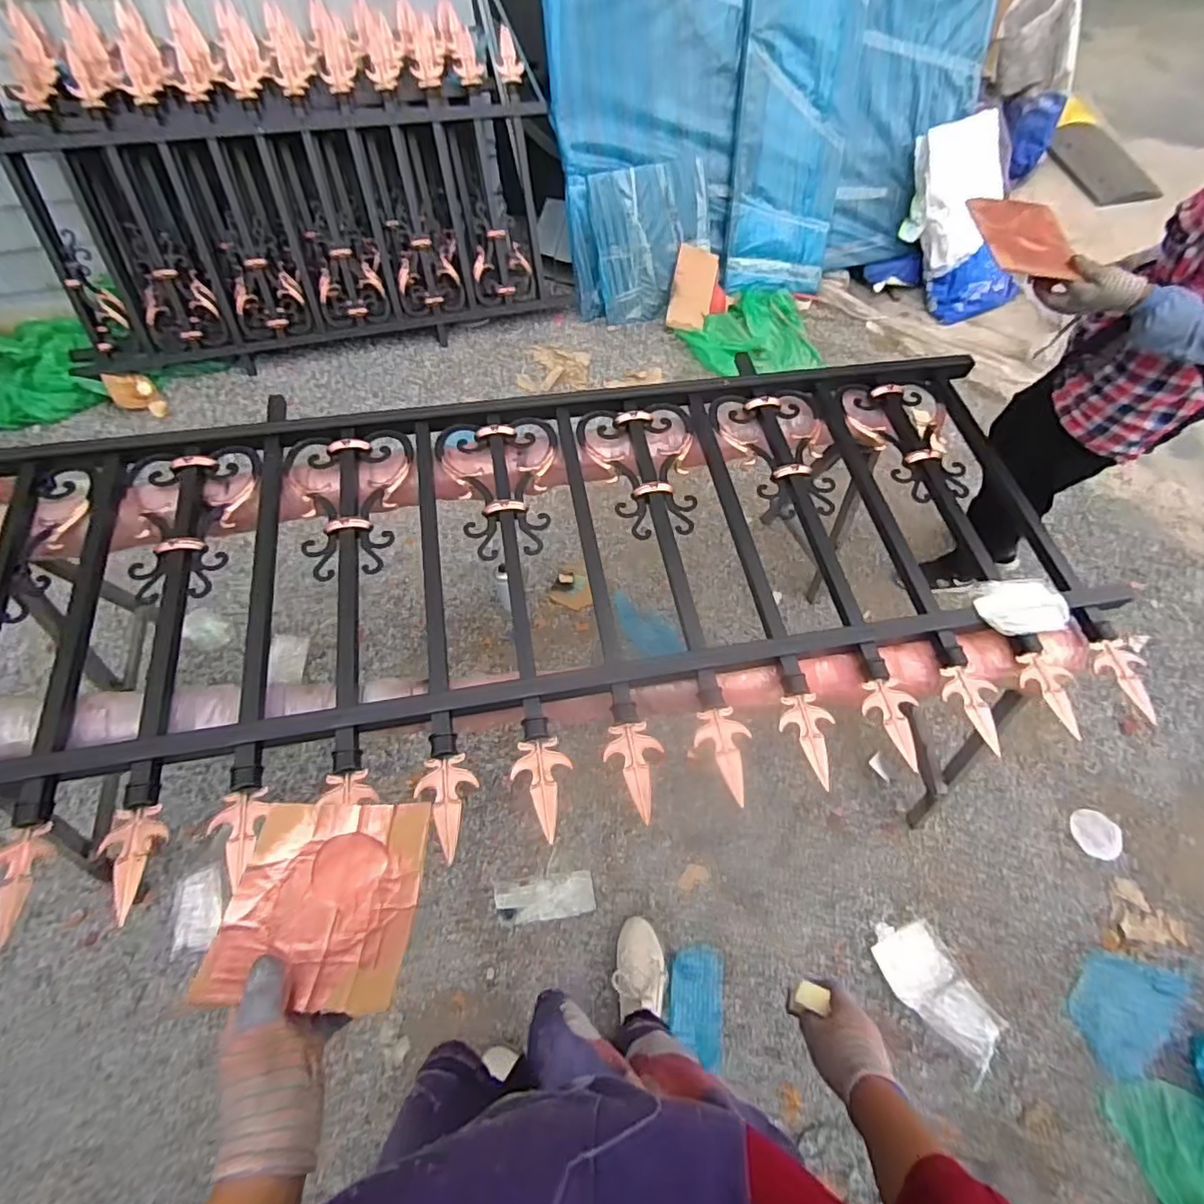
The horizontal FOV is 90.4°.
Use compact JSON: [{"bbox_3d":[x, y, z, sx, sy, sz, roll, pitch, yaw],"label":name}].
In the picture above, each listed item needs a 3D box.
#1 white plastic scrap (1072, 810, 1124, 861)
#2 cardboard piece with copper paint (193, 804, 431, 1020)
[{"bbox_3d":[1.201,0.565,1.452,0.113,0.017,0.112,-2,78,2],"label":"white plastic scrap"},{"bbox_3d":[-0.224,0.239,0.485,0.146,0.020,0.148,-1,49,5],"label":"cardboard piece with copper paint"}]

